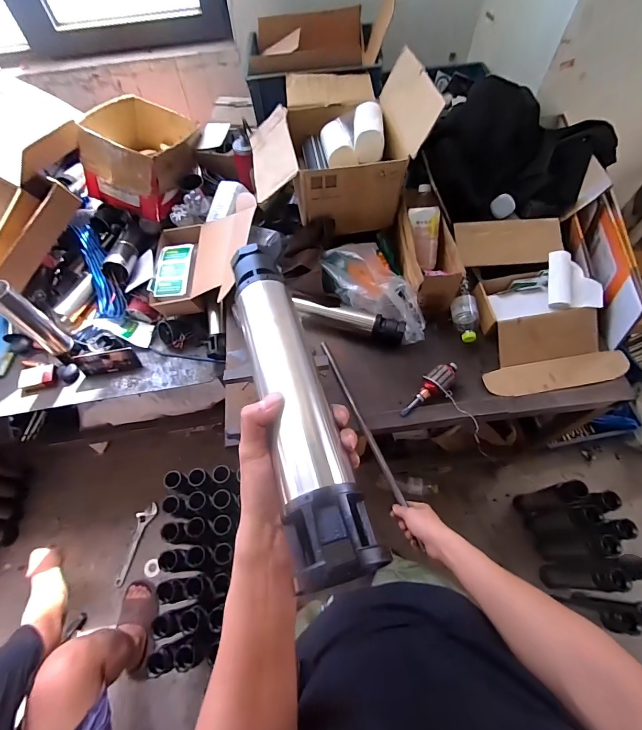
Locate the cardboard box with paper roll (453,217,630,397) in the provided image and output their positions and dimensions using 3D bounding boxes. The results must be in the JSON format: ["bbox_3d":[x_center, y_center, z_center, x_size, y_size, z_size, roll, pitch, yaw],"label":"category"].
[{"bbox_3d":[0.540,-0.155,0.908,0.349,0.148,0.435,-4,62,-1],"label":"cardboard box with paper roll"}]

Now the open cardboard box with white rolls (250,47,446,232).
[{"bbox_3d":[0.023,-0.610,0.964,0.418,0.260,0.418,-8,62,-3],"label":"open cardboard box with white rolls"}]

